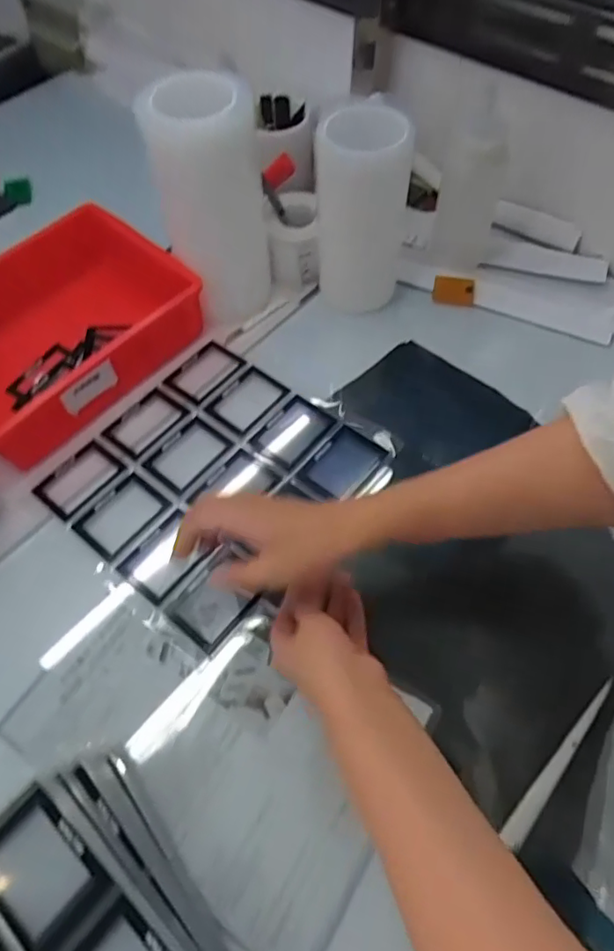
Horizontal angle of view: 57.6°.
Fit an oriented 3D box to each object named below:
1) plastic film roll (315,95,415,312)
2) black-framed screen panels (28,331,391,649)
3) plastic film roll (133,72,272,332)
[{"bbox_3d":[0.062,-0.289,0.645,0.100,0.234,0.092,7,60,5],"label":"plastic film roll"},{"bbox_3d":[-0.103,-0.007,0.593,0.276,0.020,0.282,37,68,23],"label":"black-framed screen panels"},{"bbox_3d":[-0.105,-0.307,0.644,0.117,0.262,0.088,-10,60,-5],"label":"plastic film roll"}]

